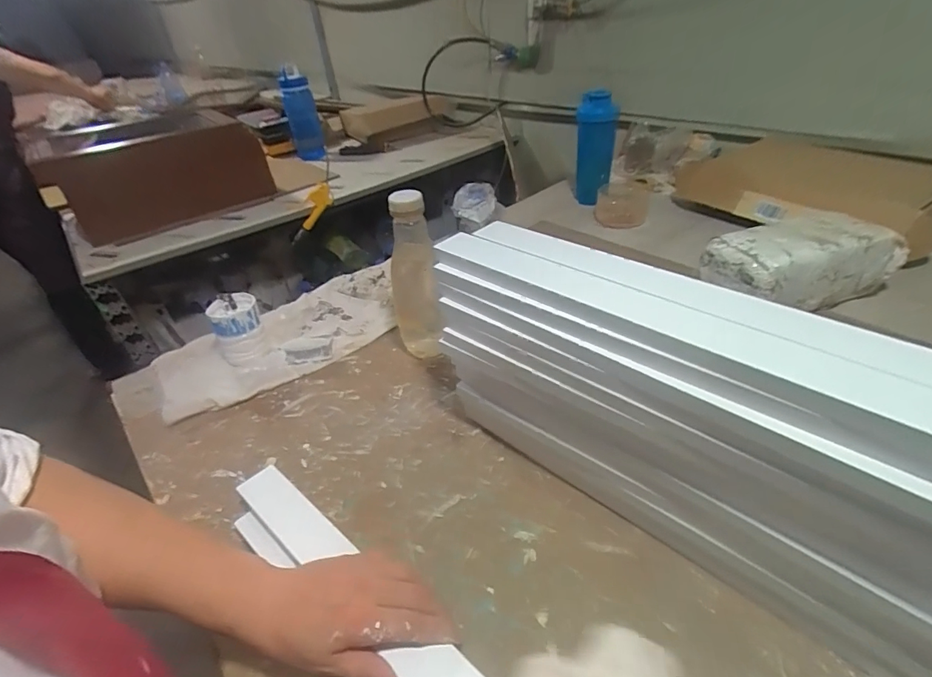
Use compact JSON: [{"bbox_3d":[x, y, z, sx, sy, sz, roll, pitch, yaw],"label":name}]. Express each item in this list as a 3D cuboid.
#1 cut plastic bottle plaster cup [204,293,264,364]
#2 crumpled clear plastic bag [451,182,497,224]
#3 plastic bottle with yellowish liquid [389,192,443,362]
[{"bbox_3d":[-0.337,-0.013,0.667,0.073,0.080,0.068,-23,41,-21],"label":"cut plastic bottle plaster cup"},{"bbox_3d":[0.014,-0.258,0.851,0.083,0.048,0.075,-2,38,6],"label":"crumpled clear plastic bag"},{"bbox_3d":[-0.073,-0.080,0.601,0.063,0.224,0.078,-9,38,-3],"label":"plastic bottle with yellowish liquid"}]

